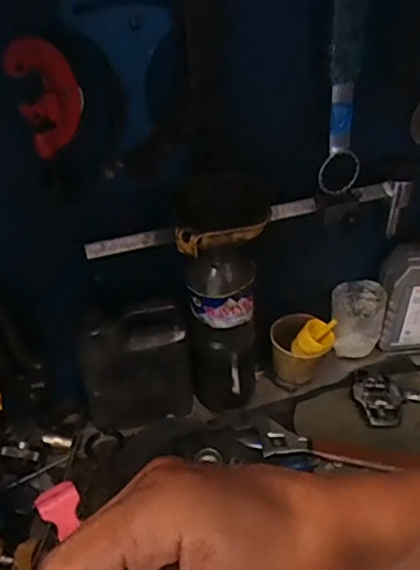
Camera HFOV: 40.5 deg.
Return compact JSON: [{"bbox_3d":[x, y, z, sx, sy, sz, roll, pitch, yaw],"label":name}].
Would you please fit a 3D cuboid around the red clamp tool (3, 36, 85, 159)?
[{"bbox_3d":[-0.140,-0.164,0.497,0.054,0.096,0.012,-19,41,-16],"label":"red clamp tool"}]

